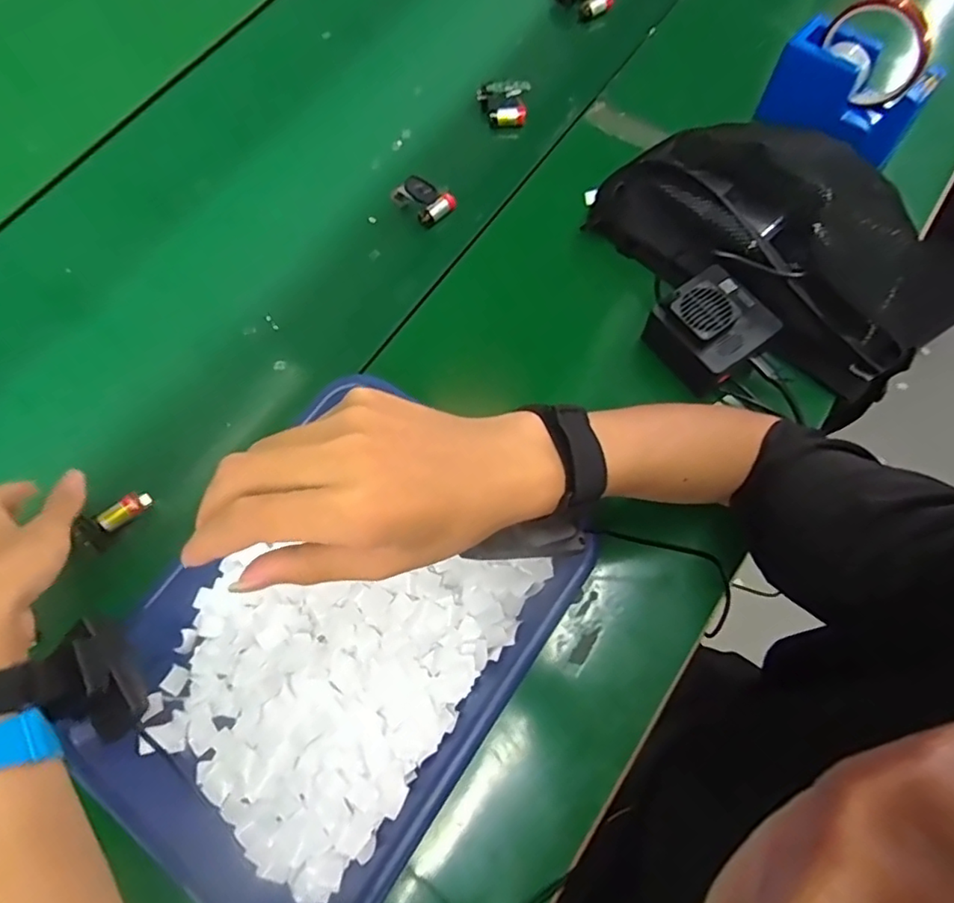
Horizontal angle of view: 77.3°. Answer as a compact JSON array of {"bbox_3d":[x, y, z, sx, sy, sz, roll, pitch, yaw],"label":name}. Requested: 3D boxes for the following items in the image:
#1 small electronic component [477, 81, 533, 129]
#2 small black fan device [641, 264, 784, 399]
[{"bbox_3d":[0.029,-0.359,0.620,0.052,0.024,0.044,-6,70,-1],"label":"small electronic component"},{"bbox_3d":[0.189,-0.101,0.484,0.076,0.049,0.082,-36,73,-11],"label":"small black fan device"}]

